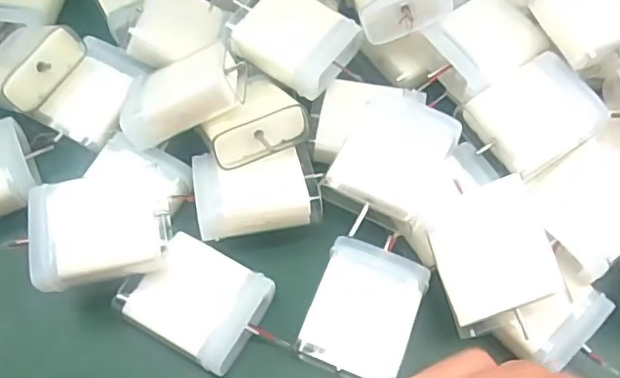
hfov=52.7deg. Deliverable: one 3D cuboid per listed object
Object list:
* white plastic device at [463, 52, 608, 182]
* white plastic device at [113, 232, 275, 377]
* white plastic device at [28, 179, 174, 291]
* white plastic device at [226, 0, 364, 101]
[{"bbox_3d":[0.097,-0.033,0.270,0.047,0.016,0.042,-31,67,-17],"label":"white plastic device"},{"bbox_3d":[-0.046,0.045,0.251,0.052,0.014,0.041,29,65,13],"label":"white plastic device"},{"bbox_3d":[-0.082,0.015,0.248,0.050,0.020,0.043,-11,62,-7],"label":"white plastic device"},{"bbox_3d":[-0.007,-0.068,0.285,0.050,0.015,0.040,32,65,15],"label":"white plastic device"}]

